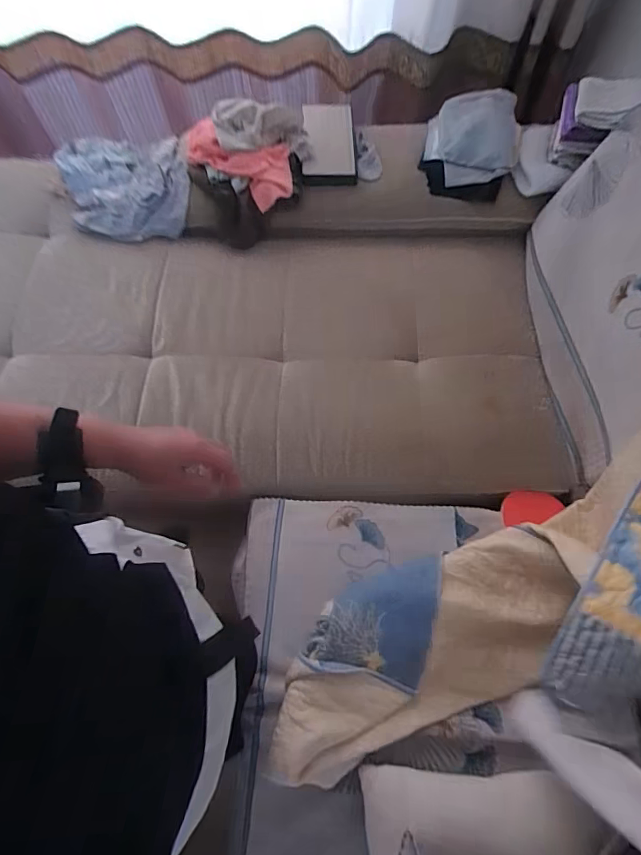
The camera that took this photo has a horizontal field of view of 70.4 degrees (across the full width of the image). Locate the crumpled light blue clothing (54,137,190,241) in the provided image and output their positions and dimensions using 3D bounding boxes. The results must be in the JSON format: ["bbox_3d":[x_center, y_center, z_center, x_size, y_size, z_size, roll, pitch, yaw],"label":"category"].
[{"bbox_3d":[-0.549,-0.686,1.258,0.392,0.087,0.337,-2,67,-1],"label":"crumpled light blue clothing"}]

